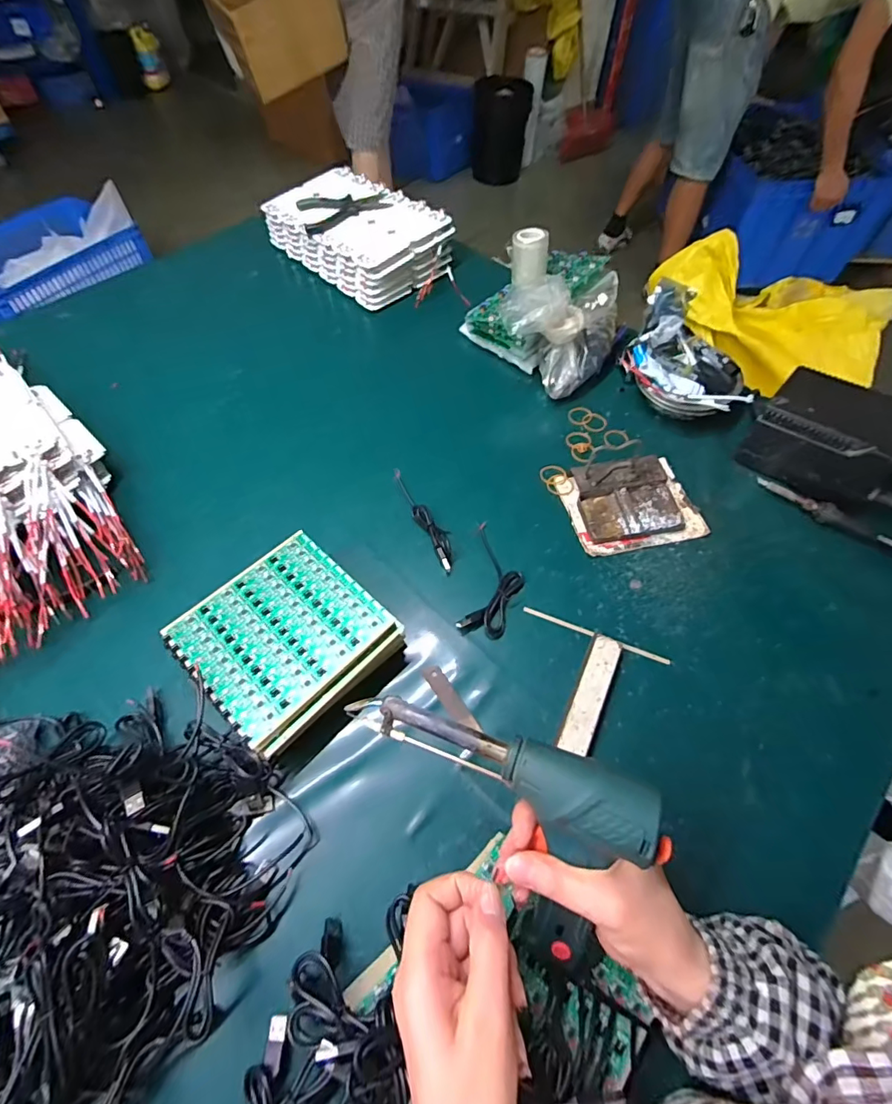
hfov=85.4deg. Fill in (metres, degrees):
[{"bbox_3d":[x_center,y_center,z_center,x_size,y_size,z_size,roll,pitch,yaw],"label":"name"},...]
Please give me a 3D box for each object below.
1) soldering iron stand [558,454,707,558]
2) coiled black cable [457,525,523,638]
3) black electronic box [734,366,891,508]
[{"bbox_3d":[0.221,-0.062,0.568,0.147,0.035,0.111,-10,58,-8],"label":"soldering iron stand"},{"bbox_3d":[0.053,0.034,0.519,0.056,0.008,0.124,13,53,7],"label":"coiled black cable"},{"bbox_3d":[0.448,-0.132,0.574,0.103,0.107,0.152,-36,65,-22],"label":"black electronic box"}]

